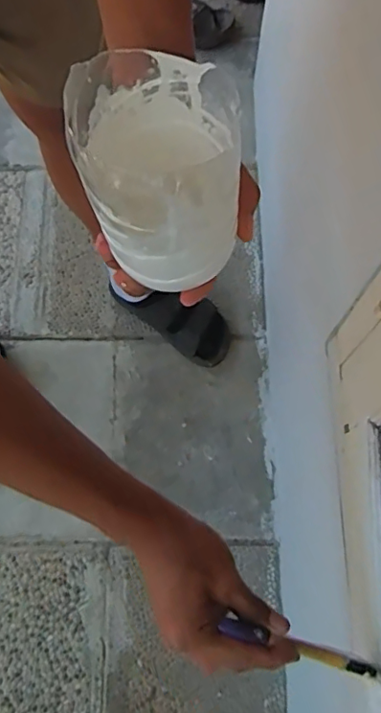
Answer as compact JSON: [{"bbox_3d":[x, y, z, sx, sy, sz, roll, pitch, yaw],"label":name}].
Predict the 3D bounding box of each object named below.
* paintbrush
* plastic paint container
[{"bbox_3d":[0.087,0.225,0.424,0.141,0.008,0.012,26,71,-17],"label":"paintbrush"},{"bbox_3d":[-0.015,-0.097,0.316,0.092,0.113,0.086,-8,72,-4],"label":"plastic paint container"}]

